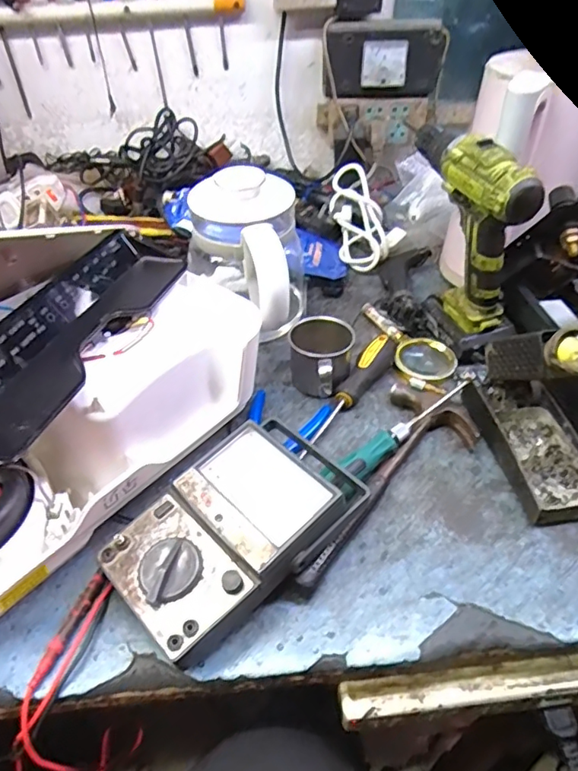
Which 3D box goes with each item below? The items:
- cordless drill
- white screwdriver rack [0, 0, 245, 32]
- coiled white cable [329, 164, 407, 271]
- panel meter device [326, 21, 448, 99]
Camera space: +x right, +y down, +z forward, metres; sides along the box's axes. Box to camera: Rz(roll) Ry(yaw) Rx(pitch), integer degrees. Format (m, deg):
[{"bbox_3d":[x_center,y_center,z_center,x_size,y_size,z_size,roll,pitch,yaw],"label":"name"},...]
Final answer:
[{"bbox_3d":[0.196,-0.166,0.610,0.060,0.211,0.185,-12,42,-11],"label":"cordless drill"},{"bbox_3d":[-0.270,-0.529,0.772,0.410,0.040,0.036,-9,42,-7],"label":"white screwdriver rack"},{"bbox_3d":[0.107,-0.248,0.814,0.083,0.062,0.177,-13,67,-12],"label":"coiled white cable"},{"bbox_3d":[0.143,-0.491,0.815,0.180,0.093,0.054,3,42,6],"label":"panel meter device"}]

